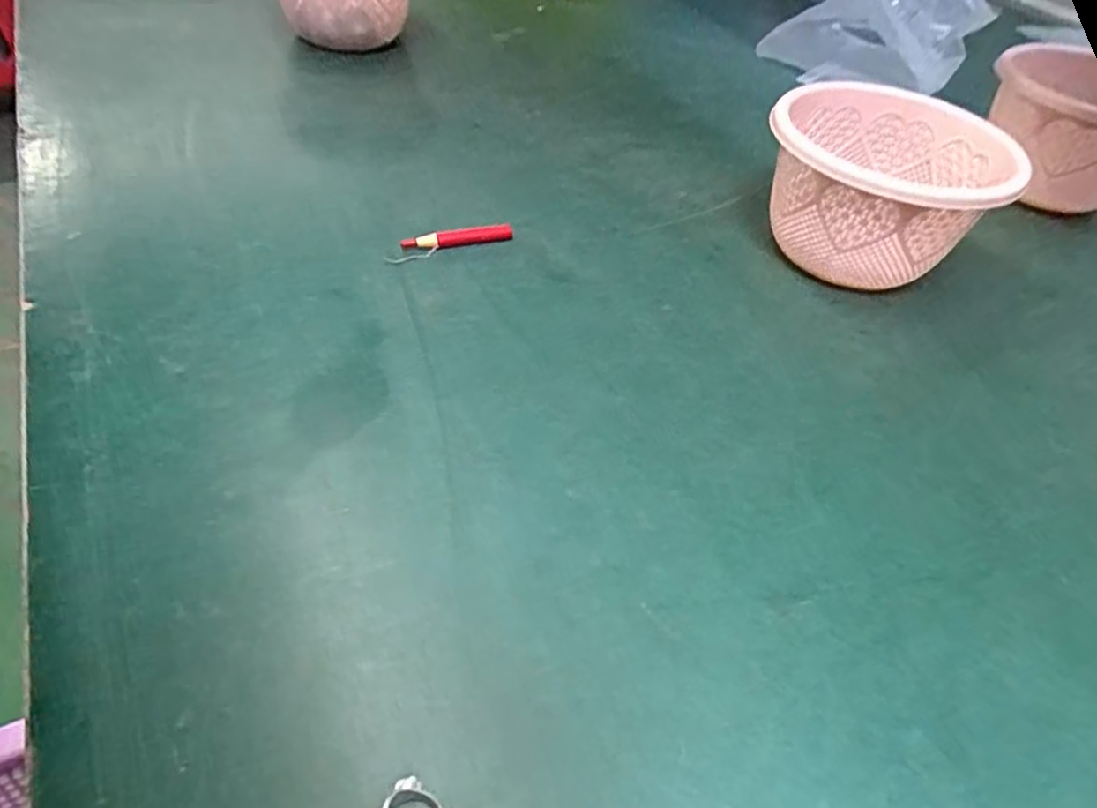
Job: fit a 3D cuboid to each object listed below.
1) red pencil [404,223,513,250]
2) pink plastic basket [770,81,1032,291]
[{"bbox_3d":[-0.059,-0.109,0.435,0.073,0.009,0.013,-11,48,-17],"label":"red pencil"},{"bbox_3d":[0.213,-0.140,0.443,0.137,0.091,0.138,12,46,5],"label":"pink plastic basket"}]

